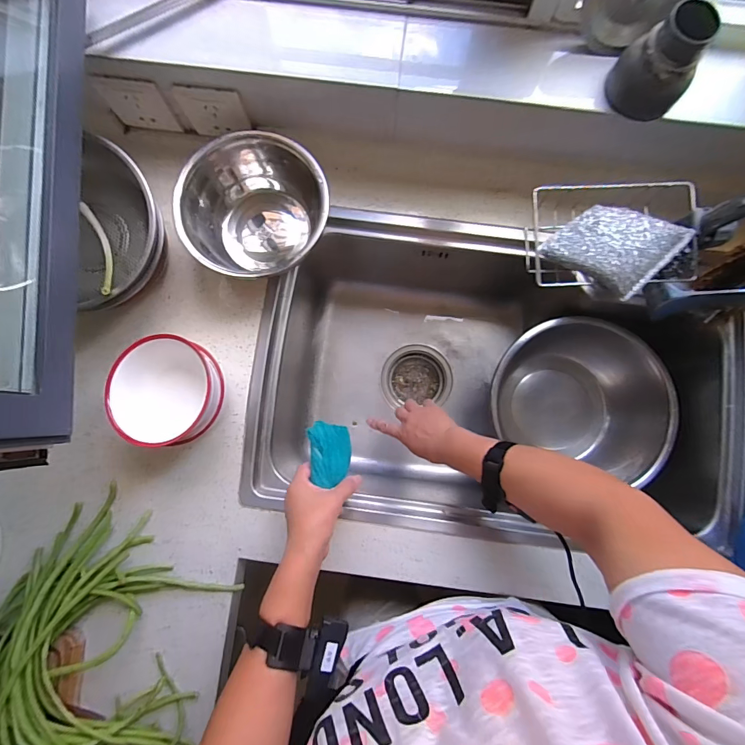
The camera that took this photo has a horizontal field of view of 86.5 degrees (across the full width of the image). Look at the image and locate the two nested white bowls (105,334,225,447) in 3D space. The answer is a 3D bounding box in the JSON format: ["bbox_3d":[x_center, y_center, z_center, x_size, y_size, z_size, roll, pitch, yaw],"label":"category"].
[{"bbox_3d":[-0.250,0.026,0.515,0.128,0.101,0.124,0,83,0],"label":"two nested white bowls"}]

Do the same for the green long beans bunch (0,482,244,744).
[{"bbox_3d":[-0.369,0.366,0.482,0.297,0.090,0.384,18,84,2],"label":"green long beans bunch"}]

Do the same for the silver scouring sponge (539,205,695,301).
[{"bbox_3d":[0.254,-0.138,0.425,0.089,0.022,0.110,-48,63,9],"label":"silver scouring sponge"}]

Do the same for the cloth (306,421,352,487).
[{"bbox_3d":[-0.055,0.102,0.515,0.049,0.046,0.075,-10,83,-1],"label":"cloth"}]

